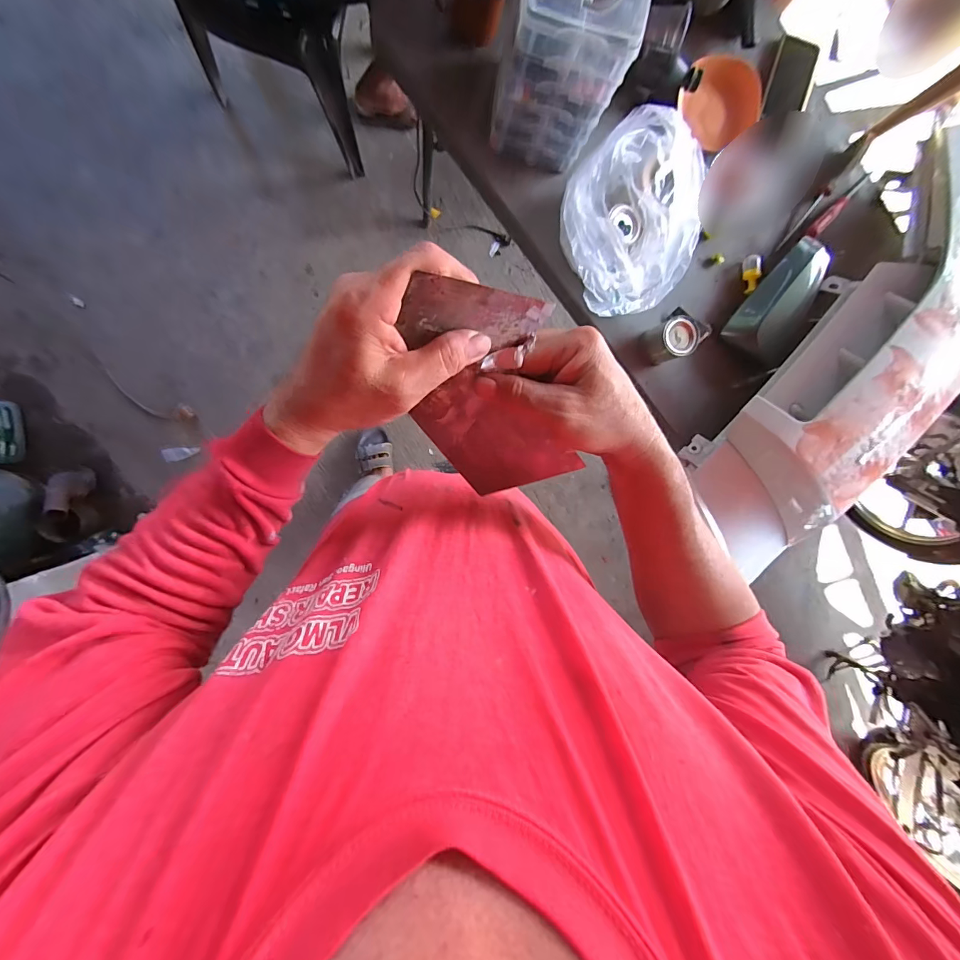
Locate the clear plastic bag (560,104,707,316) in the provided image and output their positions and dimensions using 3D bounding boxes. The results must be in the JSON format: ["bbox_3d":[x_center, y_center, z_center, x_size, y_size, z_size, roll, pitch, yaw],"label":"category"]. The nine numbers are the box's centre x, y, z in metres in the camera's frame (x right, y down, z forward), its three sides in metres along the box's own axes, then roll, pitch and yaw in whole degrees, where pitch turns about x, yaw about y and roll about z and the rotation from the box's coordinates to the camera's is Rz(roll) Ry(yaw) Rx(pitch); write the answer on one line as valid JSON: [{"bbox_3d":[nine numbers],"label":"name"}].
[{"bbox_3d":[0.246,-0.393,0.645,0.224,0.171,0.228,-37,100,-2],"label":"clear plastic bag"}]

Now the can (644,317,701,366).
[{"bbox_3d":[0.338,-0.248,0.735,0.062,0.067,0.064,-1,97,-7],"label":"can"}]

